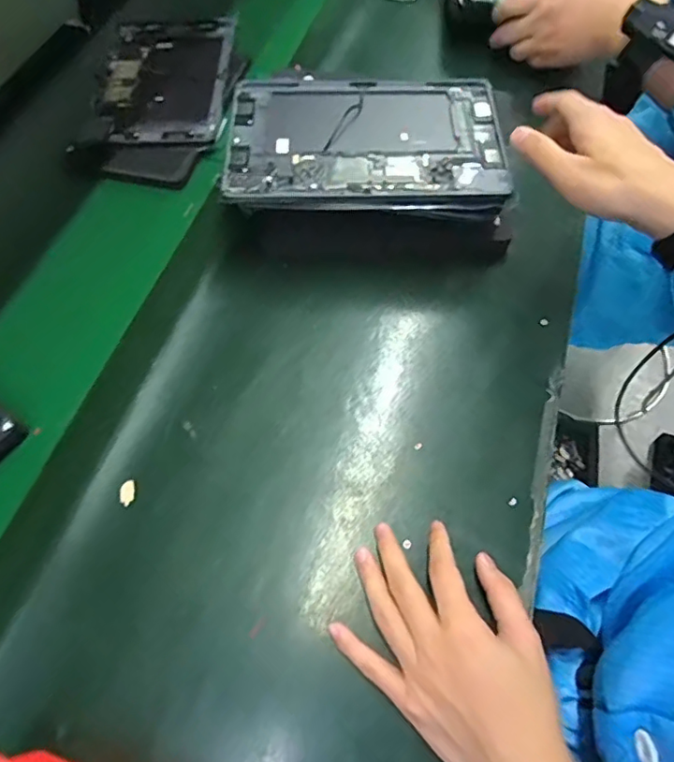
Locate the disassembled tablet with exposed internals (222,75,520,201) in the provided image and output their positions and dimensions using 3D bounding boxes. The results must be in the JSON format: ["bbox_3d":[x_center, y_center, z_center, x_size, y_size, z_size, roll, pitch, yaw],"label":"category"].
[{"bbox_3d":[0.027,-0.233,0.520,0.251,0.015,0.170,-2,60,2],"label":"disassembled tablet with exposed internals"}]

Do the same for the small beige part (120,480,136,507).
[{"bbox_3d":[-0.168,0.090,0.436,0.012,0.004,0.021,-1,64,-13],"label":"small beige part"}]

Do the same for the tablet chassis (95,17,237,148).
[{"bbox_3d":[-0.214,-0.377,0.679,0.155,0.013,0.237,-1,60,2],"label":"tablet chassis"}]

